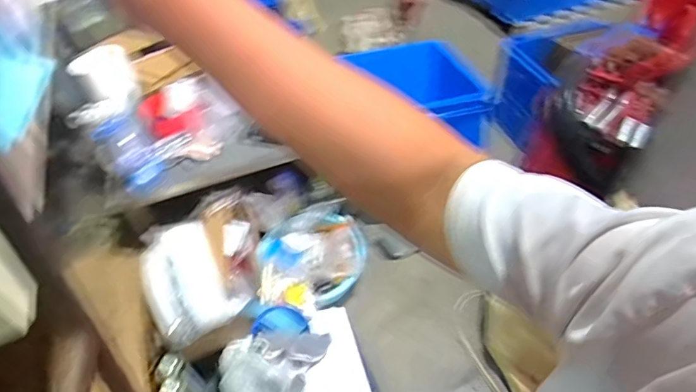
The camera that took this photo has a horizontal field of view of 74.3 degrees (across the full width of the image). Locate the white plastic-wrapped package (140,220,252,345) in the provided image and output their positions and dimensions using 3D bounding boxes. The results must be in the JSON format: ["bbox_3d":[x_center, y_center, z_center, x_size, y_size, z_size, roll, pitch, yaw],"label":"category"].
[{"bbox_3d":[-0.483,0.231,1.367,0.240,0.077,0.398,-21,59,-27],"label":"white plastic-wrapped package"}]

